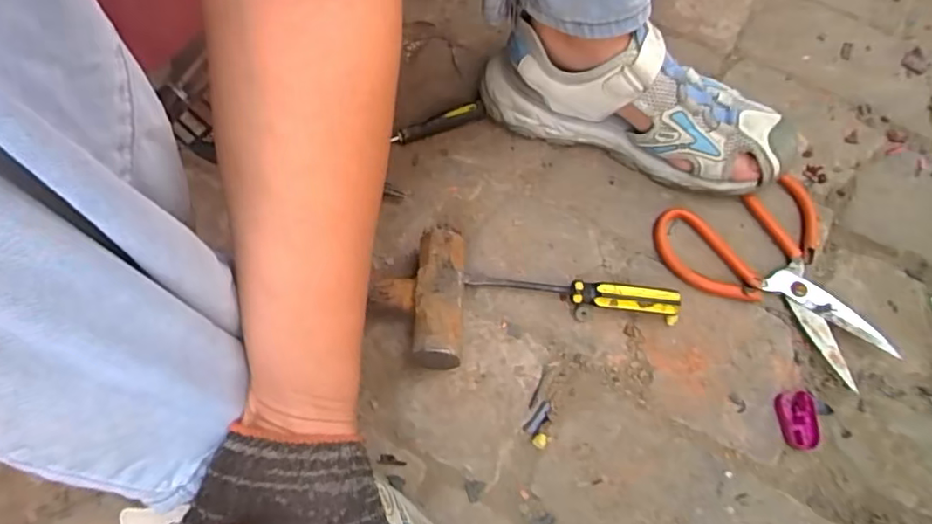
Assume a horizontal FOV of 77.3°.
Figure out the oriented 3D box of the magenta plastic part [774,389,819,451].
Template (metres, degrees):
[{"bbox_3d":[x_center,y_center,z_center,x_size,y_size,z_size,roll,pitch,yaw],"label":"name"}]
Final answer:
[{"bbox_3d":[0.241,0.115,0.425,0.025,0.011,0.041,-4,67,-2],"label":"magenta plastic part"}]

